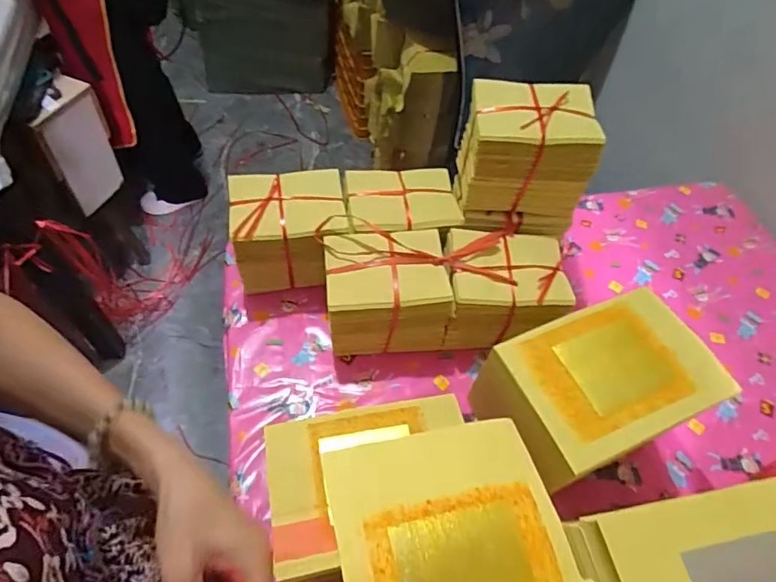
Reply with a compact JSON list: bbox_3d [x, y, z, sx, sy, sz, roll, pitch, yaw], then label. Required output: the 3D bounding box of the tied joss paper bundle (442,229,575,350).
[{"bbox_3d":[0.162,0.006,0.739,0.166,0.140,0.130,0,53,-5],"label":"tied joss paper bundle"}]

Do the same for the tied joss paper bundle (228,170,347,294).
[{"bbox_3d":[-0.150,-0.087,0.757,0.156,0.142,0.124,-3,53,-8],"label":"tied joss paper bundle"}]

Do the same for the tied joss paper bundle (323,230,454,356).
[{"bbox_3d":[-0.006,0.007,0.721,0.165,0.153,0.125,-6,53,-10],"label":"tied joss paper bundle"}]

